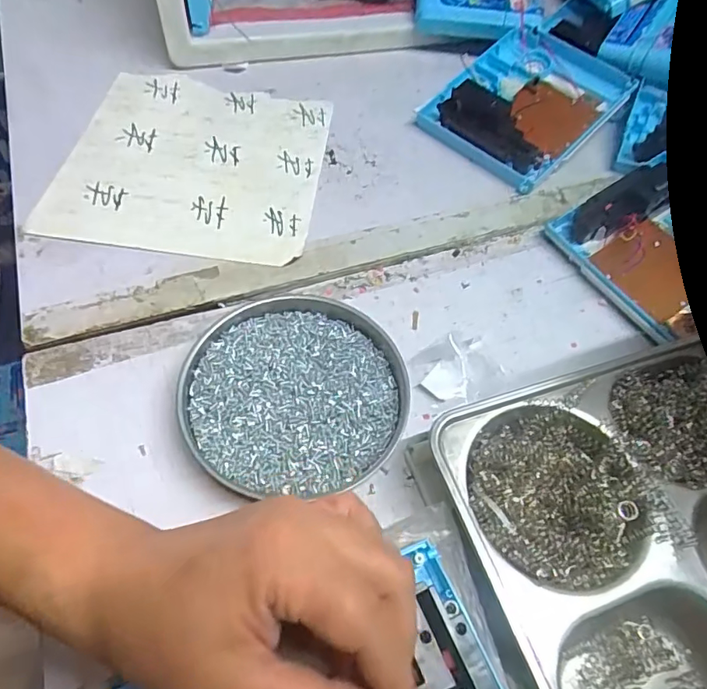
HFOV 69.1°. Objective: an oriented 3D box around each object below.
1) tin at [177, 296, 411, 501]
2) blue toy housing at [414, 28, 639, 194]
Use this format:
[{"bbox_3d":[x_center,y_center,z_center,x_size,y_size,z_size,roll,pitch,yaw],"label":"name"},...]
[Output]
[{"bbox_3d":[-0.036,0.029,0.328,0.137,0.017,0.126,2,58,-4],"label":"tin"},{"bbox_3d":[0.160,-0.225,0.483,0.168,0.042,0.131,-38,68,-24],"label":"blue toy housing"}]

